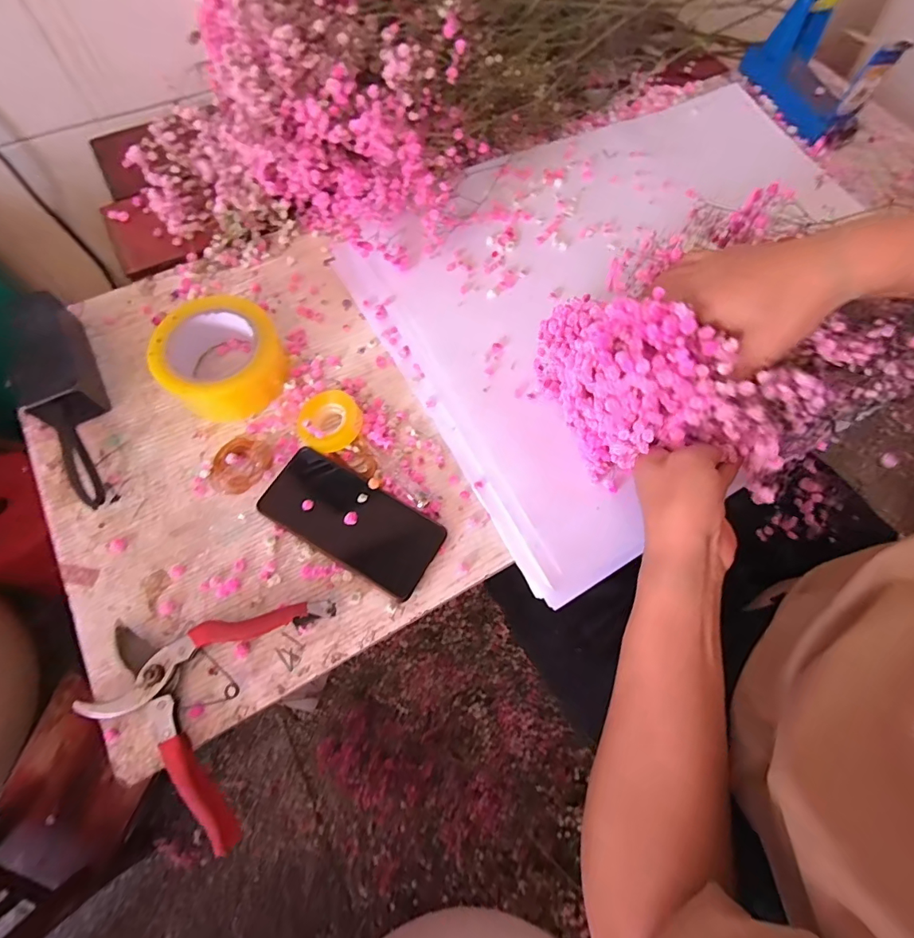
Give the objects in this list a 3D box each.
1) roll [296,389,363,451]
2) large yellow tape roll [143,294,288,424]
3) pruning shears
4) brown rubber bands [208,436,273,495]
[{"bbox_3d":[-0.121,-0.048,0.446,0.058,0.021,0.062,0,68,-1],"label":"roll"},{"bbox_3d":[-0.228,-0.108,0.453,0.112,0.048,0.110,0,68,-1],"label":"large yellow tape roll"},{"bbox_3d":[-0.204,0.166,0.361,0.155,0.020,0.168,18,69,6],"label":"pruning shears"},{"bbox_3d":[-0.204,-0.004,0.433,0.052,0.008,0.056,0,68,-1],"label":"brown rubber bands"}]

